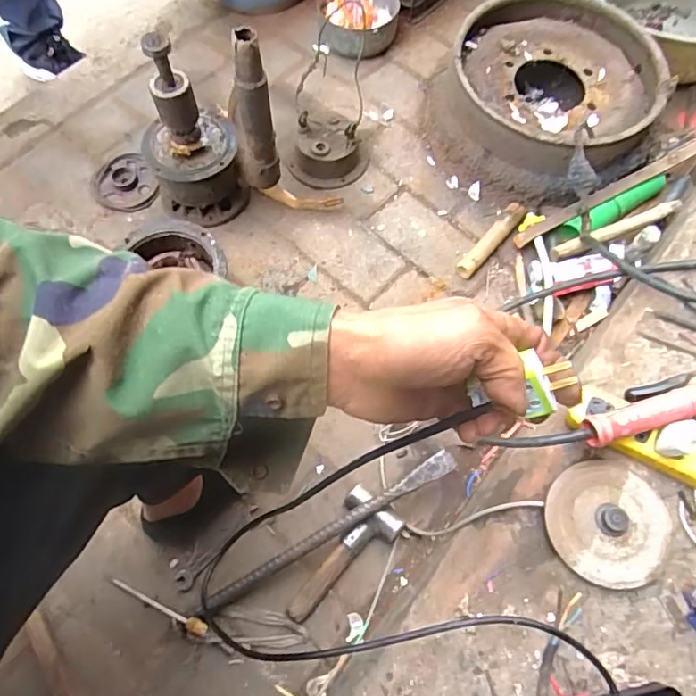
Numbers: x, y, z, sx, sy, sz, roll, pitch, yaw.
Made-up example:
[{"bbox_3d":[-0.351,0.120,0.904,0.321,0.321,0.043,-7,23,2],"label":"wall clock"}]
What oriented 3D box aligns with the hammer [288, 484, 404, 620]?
[{"bbox_3d":[-0.016,0.300,0.757,0.087,0.039,0.193,40,70,13],"label":"hammer"}]

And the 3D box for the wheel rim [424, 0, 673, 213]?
[{"bbox_3d":[0.385,-0.478,1.040,0.391,0.174,0.405,1,67,-3],"label":"wheel rim"}]

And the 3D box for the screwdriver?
[{"bbox_3d":[-0.261,0.359,0.736,0.157,0.019,0.020,16,66,21],"label":"screwdriver"}]

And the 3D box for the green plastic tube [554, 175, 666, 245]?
[{"bbox_3d":[0.486,-0.255,0.976,0.241,0.047,0.035,-26,71,-13],"label":"green plastic tube"}]

